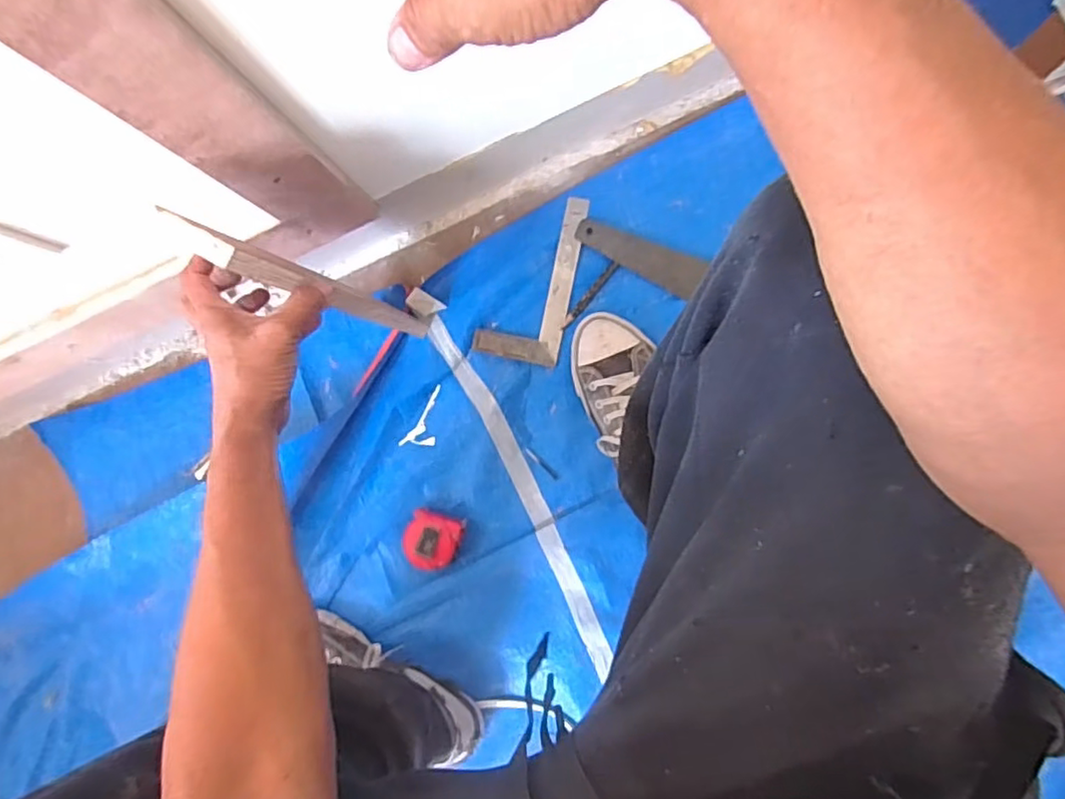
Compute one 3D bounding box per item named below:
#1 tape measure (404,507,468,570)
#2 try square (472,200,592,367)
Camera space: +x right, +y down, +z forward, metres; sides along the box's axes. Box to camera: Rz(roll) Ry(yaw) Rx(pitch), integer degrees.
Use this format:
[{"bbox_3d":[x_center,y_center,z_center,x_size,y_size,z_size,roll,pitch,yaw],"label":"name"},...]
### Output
[{"bbox_3d":[-0.115,0.165,0.734,0.063,0.036,0.061,14,89,9],"label":"tape measure"},{"bbox_3d":[-0.001,-0.145,0.756,0.099,0.013,0.199,12,89,9],"label":"try square"}]

